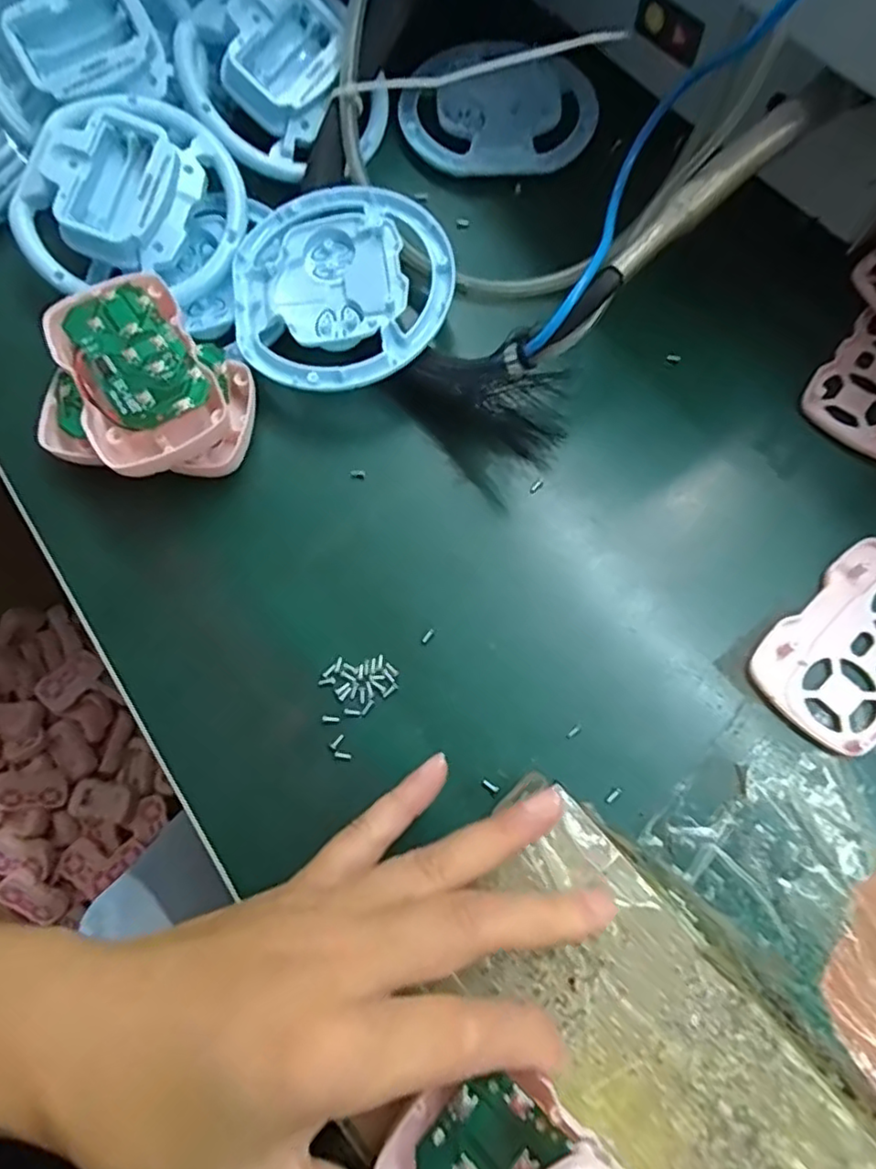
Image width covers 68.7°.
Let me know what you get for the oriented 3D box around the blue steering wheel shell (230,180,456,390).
[{"bbox_3d":[-0.044,-0.138,0.302,0.099,0.028,0.106,-1,73,2],"label":"blue steering wheel shell"}]

